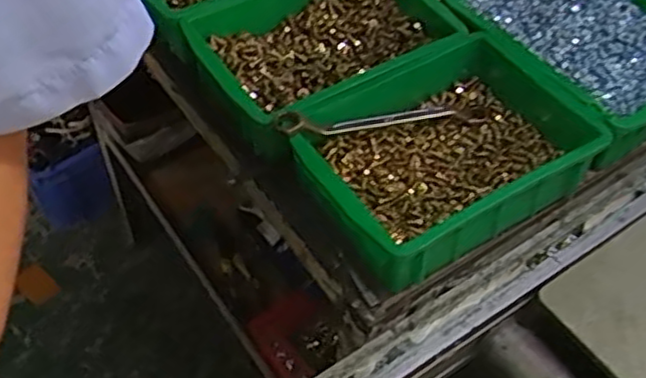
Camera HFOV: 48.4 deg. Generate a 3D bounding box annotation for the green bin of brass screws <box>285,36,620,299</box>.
[{"bbox_3d":[0.108,-0.035,0.674,0.261,0.086,0.195,-27,56,-20],"label":"green bin of brass screws"}]

